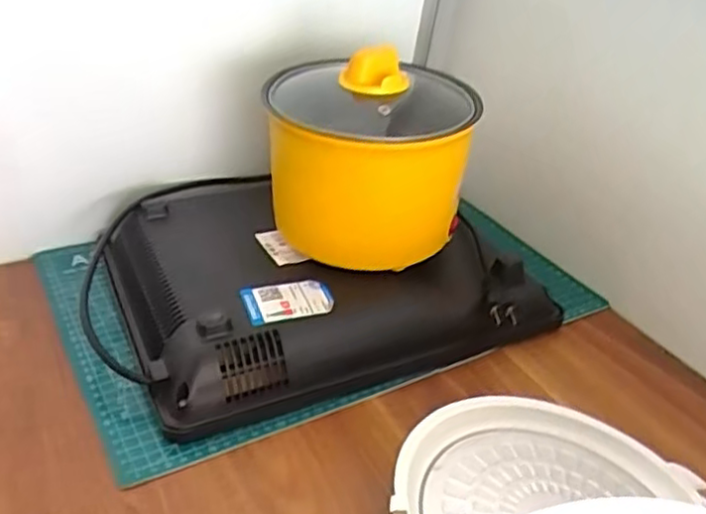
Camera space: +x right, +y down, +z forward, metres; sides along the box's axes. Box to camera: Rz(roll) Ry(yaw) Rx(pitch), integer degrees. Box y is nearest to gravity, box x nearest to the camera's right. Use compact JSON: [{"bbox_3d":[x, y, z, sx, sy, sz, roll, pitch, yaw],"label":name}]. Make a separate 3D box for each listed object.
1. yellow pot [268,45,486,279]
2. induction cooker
[{"bbox_3d":[0.012,-0.089,0.586,0.159,0.161,0.165,4,32,-3],"label":"yellow pot"},{"bbox_3d":[-0.037,0.006,0.622,0.345,0.068,0.288,-10,35,-23],"label":"induction cooker"}]

